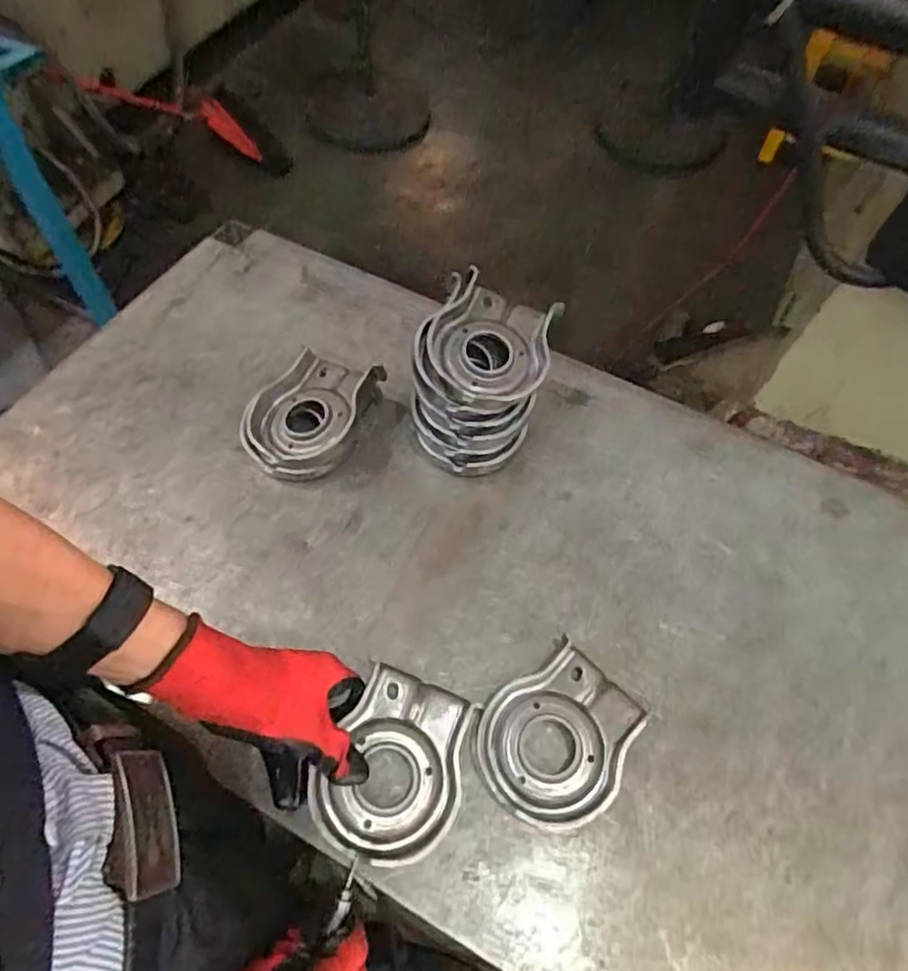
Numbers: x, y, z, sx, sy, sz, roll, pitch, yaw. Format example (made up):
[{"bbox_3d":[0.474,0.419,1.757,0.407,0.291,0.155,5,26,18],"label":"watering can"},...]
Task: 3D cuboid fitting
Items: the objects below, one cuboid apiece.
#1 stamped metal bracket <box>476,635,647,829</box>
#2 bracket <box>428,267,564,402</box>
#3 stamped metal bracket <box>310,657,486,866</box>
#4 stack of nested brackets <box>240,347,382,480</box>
[{"bbox_3d":[0.078,0.189,0.471,0.123,0.027,0.098,-36,67,-22],"label":"stamped metal bracket"},{"bbox_3d":[0.034,-0.128,0.564,0.108,0.038,0.131,18,61,8],"label":"bracket"},{"bbox_3d":[-0.039,0.198,0.447,0.093,0.027,0.121,25,60,12],"label":"stamped metal bracket"},{"bbox_3d":[-0.142,-0.071,0.608,0.114,0.047,0.129,17,59,7],"label":"stack of nested brackets"}]

